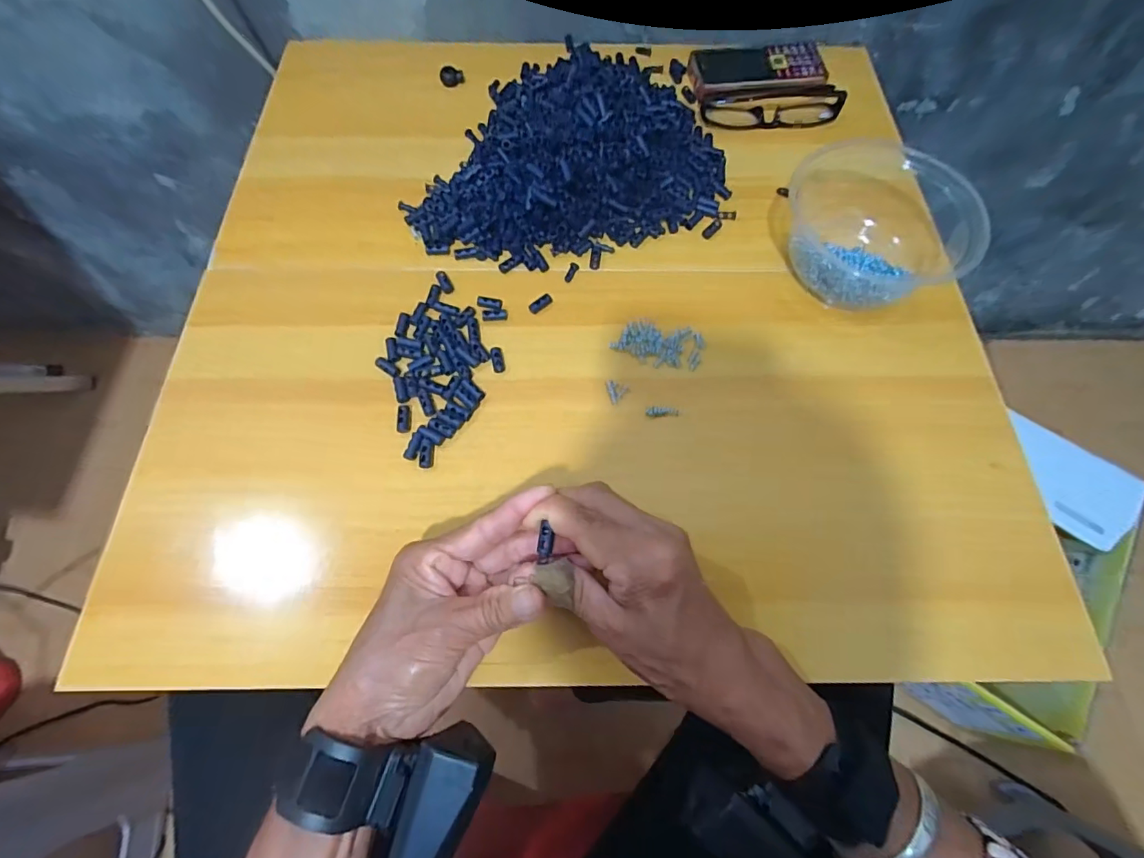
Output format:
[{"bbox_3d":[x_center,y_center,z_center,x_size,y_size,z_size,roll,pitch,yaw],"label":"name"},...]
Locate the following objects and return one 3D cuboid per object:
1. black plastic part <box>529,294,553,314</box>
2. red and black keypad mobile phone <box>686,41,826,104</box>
[{"bbox_3d":[-0.024,-0.095,0.392,0.020,0.004,0.008,-35,71,-13],"label":"black plastic part"},{"bbox_3d":[0.180,-0.348,0.496,0.130,0.013,0.059,-10,67,-4],"label":"red and black keypad mobile phone"}]

